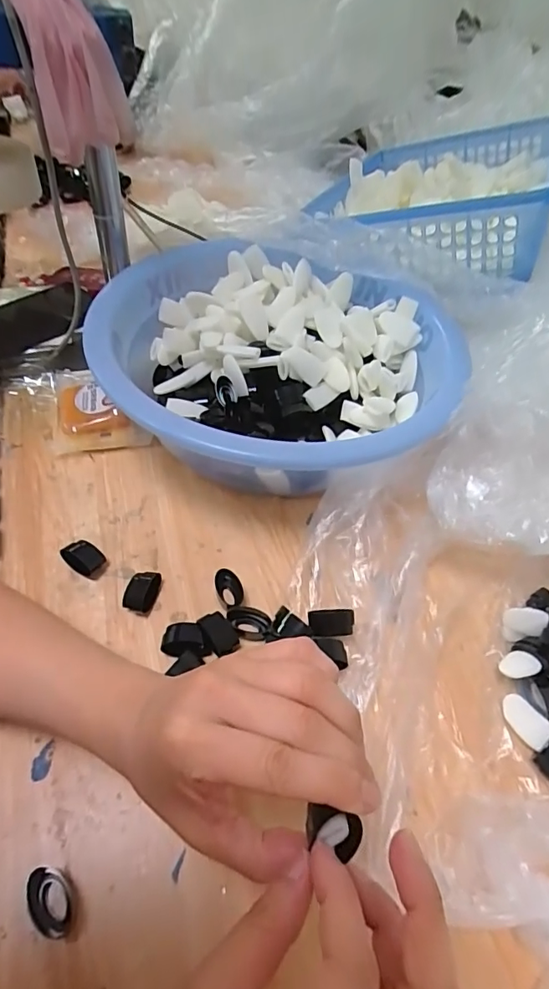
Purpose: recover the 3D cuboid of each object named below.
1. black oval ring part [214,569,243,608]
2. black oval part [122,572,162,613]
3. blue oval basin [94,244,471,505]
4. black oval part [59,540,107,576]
[{"bbox_3d":[-0.036,0.074,0.385,0.020,0.015,0.026,-6,52,-11],"label":"black oval ring part"},{"bbox_3d":[-0.102,0.076,0.379,0.022,0.018,0.031,13,51,4],"label":"black oval part"},{"bbox_3d":[-0.004,-0.120,0.482,0.322,0.109,0.323,9,51,1],"label":"blue oval basin"},{"bbox_3d":[-0.152,0.049,0.389,0.029,0.022,0.021,26,53,14],"label":"black oval part"}]

